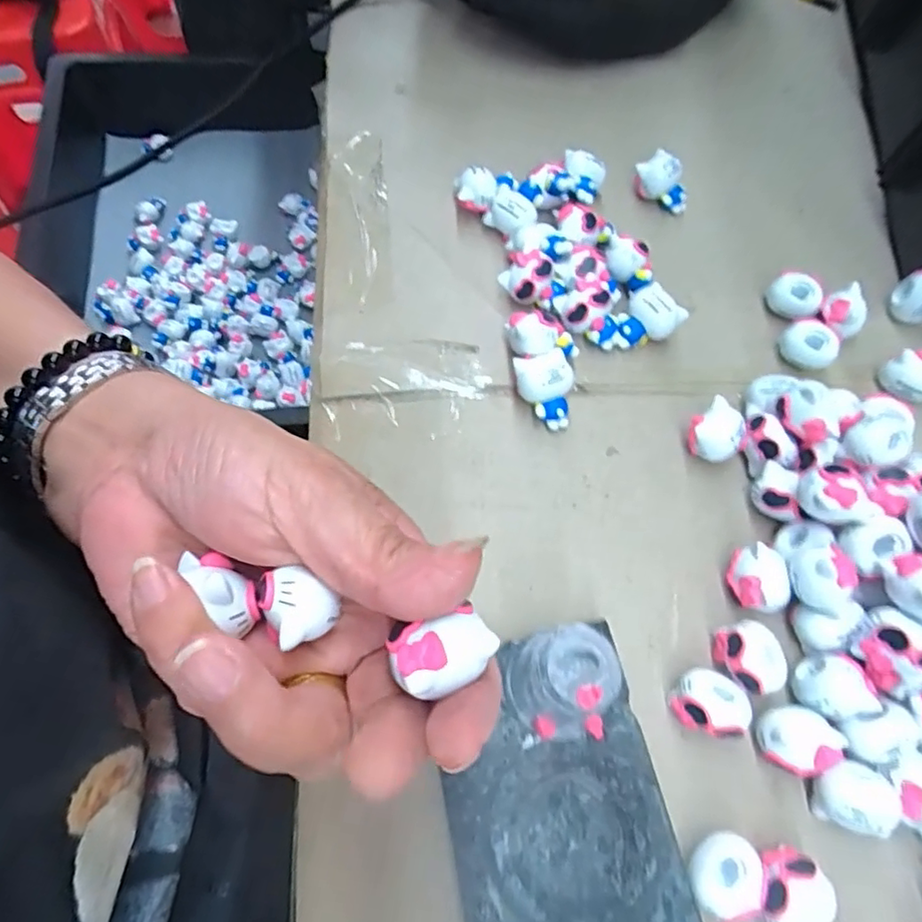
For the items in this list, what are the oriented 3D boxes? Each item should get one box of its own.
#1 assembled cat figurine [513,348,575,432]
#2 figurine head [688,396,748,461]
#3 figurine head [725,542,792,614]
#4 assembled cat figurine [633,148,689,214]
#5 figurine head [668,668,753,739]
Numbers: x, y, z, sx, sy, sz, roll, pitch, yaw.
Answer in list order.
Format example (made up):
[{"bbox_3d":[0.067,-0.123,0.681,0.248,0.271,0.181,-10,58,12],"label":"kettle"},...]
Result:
[{"bbox_3d":[0.040,-0.032,0.276,0.024,0.023,0.032,-16,68,-9],"label":"assembled cat figurine"},{"bbox_3d":[0.115,-0.011,0.273,0.023,0.025,0.024,1,66,-2],"label":"figurine head"},{"bbox_3d":[0.122,0.049,0.248,0.021,0.019,0.025,-1,66,-3],"label":"figurine head"},{"bbox_3d":[0.117,-0.161,0.345,0.032,0.025,0.013,35,69,12],"label":"assembled cat figurine"},{"bbox_3d":[0.094,0.093,0.228,0.026,0.020,0.022,6,66,0],"label":"figurine head"}]

